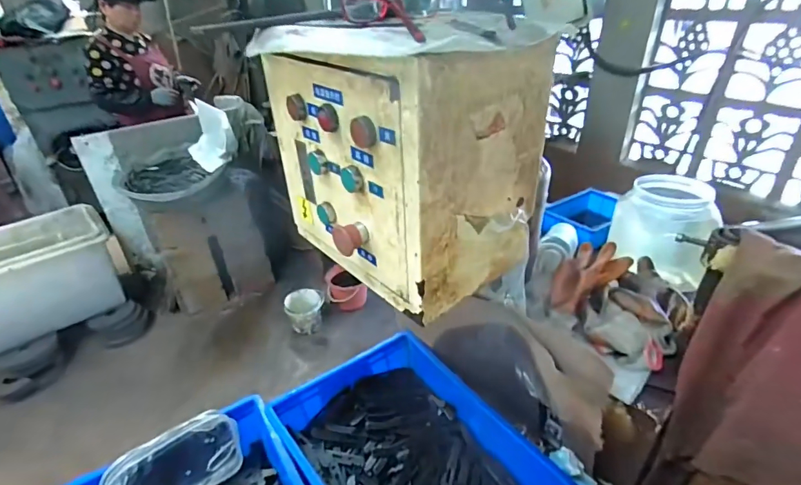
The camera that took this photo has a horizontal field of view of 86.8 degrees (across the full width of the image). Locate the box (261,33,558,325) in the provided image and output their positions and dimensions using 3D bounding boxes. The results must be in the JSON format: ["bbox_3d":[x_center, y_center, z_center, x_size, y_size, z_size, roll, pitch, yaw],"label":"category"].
[{"bbox_3d":[-0.004,-0.105,0.534,0.213,0.269,0.295,-25,39,-34],"label":"box"}]

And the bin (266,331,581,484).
[{"bbox_3d":[0.014,0.338,0.678,0.318,0.110,0.420,-20,37,-29],"label":"bin"}]

